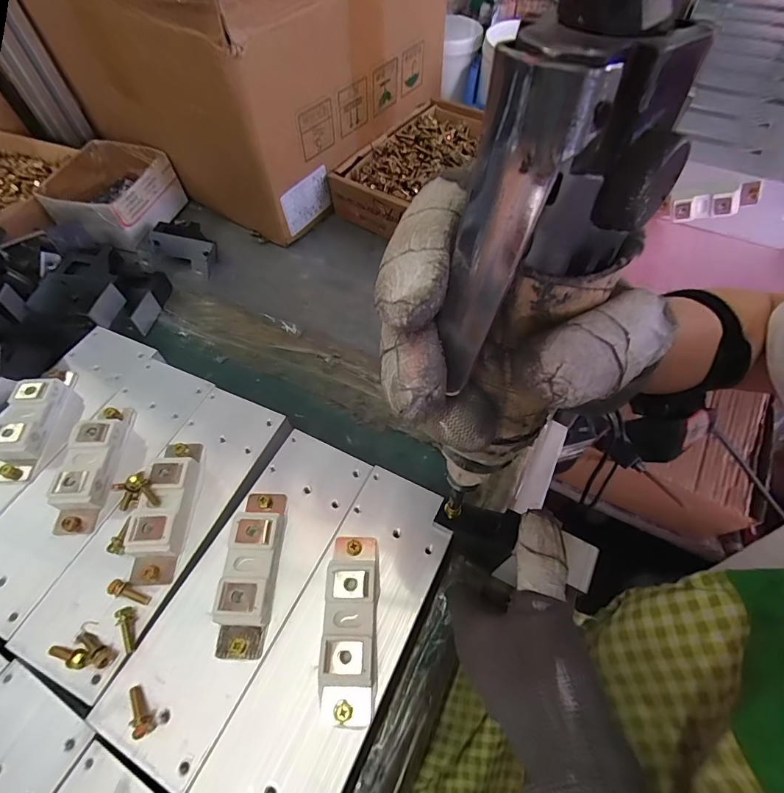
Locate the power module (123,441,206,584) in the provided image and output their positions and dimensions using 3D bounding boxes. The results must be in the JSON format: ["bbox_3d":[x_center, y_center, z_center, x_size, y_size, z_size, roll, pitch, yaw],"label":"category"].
[{"bbox_3d":[-0.142,0.068,0.263,0.028,0.019,0.088,0,58,2],"label":"power module"}]

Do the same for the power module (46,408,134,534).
[{"bbox_3d":[-0.201,0.044,0.279,0.030,0.019,0.087,-4,58,-1],"label":"power module"}]

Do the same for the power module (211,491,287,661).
[{"bbox_3d":[-0.080,0.098,0.242,0.029,0.018,0.090,1,58,3],"label":"power module"}]

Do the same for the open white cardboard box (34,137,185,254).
[{"bbox_3d":[-0.319,-0.232,0.484,0.120,0.056,0.121,14,60,10],"label":"open white cardboard box"}]

